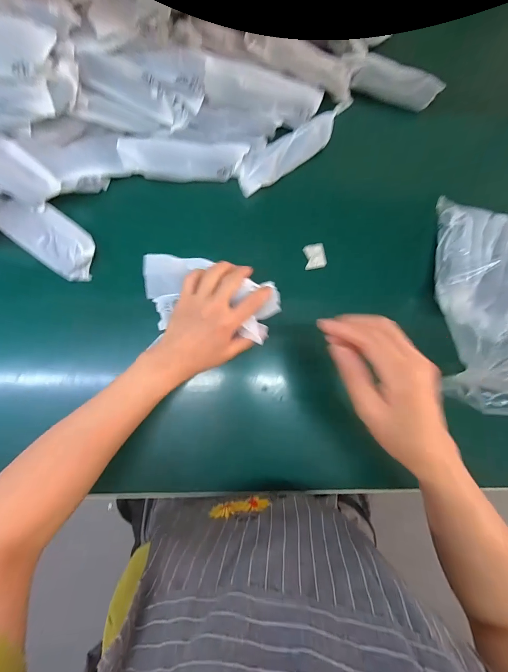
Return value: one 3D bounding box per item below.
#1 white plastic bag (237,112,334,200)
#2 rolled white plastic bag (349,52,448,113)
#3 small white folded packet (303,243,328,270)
[{"bbox_3d":[0.040,-0.238,0.387,0.143,0.020,0.045,-35,89,-5],"label":"white plastic bag"},{"bbox_3d":[0.190,-0.339,0.401,0.109,0.033,0.030,16,85,-3],"label":"rolled white plastic bag"},{"bbox_3d":[0.082,-0.107,0.404,0.029,0.007,0.032,-11,87,-5],"label":"small white folded packet"}]

